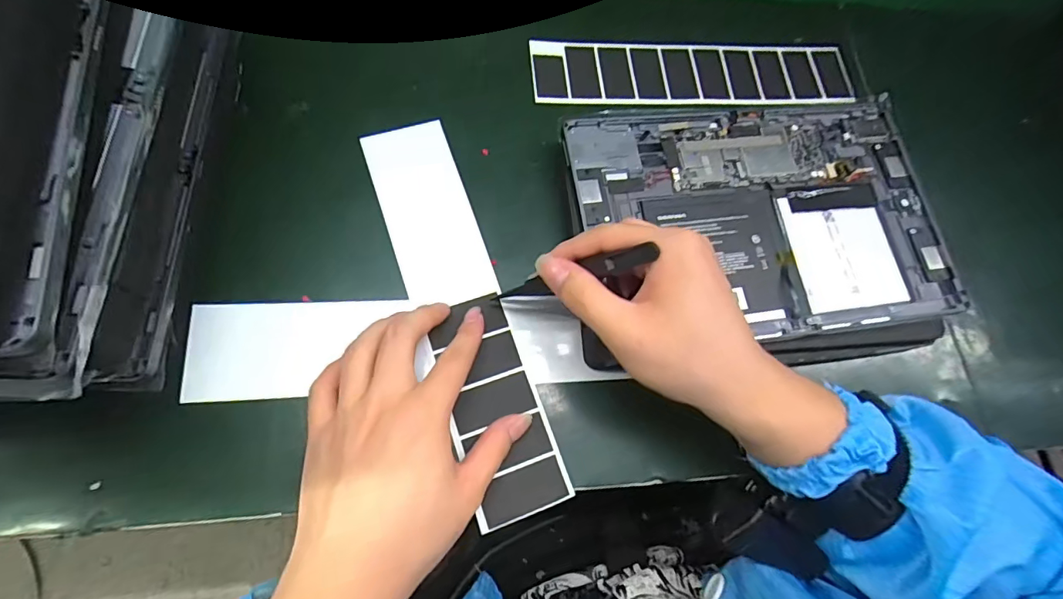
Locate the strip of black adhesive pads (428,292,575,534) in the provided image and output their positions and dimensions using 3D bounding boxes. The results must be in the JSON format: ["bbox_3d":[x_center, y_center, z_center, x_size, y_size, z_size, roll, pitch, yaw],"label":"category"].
[{"bbox_3d":[-0.022,0.063,0.295,0.054,0.007,0.130,-16,75,-10],"label":"strip of black adhesive pads"}]

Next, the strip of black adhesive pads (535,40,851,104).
[{"bbox_3d":[0.131,-0.183,0.393,0.260,0.009,0.058,-3,75,-7],"label":"strip of black adhesive pads"}]

